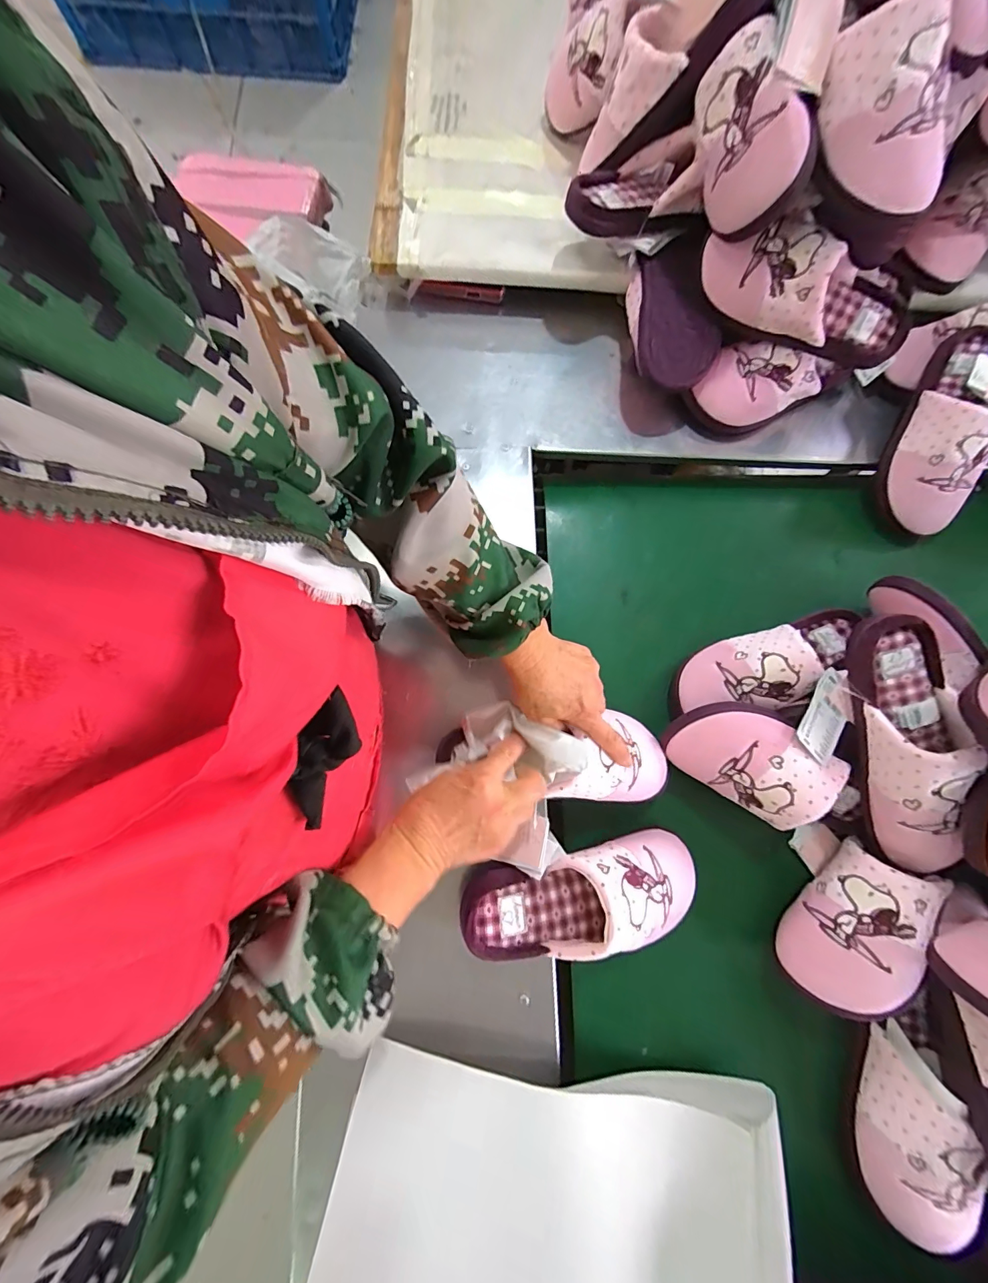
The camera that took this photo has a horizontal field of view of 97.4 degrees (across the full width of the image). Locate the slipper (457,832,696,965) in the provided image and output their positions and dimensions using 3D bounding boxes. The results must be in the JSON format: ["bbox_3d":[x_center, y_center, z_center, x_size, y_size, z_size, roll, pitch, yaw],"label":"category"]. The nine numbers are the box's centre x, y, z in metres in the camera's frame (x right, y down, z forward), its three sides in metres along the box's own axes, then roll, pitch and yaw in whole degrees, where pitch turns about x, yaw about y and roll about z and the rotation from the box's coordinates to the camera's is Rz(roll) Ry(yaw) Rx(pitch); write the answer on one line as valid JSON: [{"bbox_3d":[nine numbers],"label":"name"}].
[{"bbox_3d":[0.094,0.241,0.404,0.240,0.068,0.084,-5,79,-17],"label":"slipper"}]

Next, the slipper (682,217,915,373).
[{"bbox_3d":[0.336,-0.383,0.473,0.239,0.086,0.076,24,79,5],"label":"slipper"}]

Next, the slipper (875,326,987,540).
[{"bbox_3d":[0.530,-0.245,0.506,0.075,0.089,0.232,5,102,1],"label":"slipper"}]

